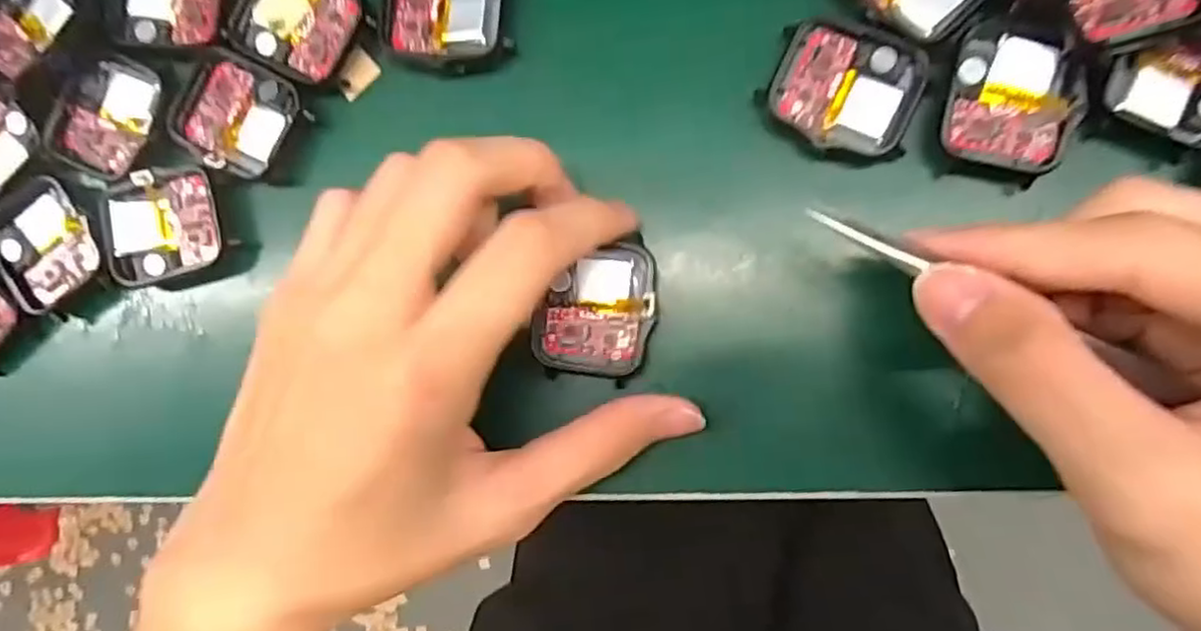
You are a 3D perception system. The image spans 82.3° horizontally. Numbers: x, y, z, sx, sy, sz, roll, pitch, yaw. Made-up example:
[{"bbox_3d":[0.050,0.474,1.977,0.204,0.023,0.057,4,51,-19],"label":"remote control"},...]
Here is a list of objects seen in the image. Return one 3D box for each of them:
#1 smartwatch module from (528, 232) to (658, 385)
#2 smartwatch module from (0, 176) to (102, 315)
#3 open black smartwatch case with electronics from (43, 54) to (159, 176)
[{"bbox_3d":[-0.001,-0.003,0.220,0.037,0.007,0.045,9,88,7],"label":"smartwatch module"},{"bbox_3d":[-0.199,-0.027,0.245,0.036,0.007,0.042,-32,84,4],"label":"smartwatch module"},{"bbox_3d":[-0.174,-0.071,0.243,0.035,0.004,0.041,21,89,7],"label":"open black smartwatch case with electronics"}]

